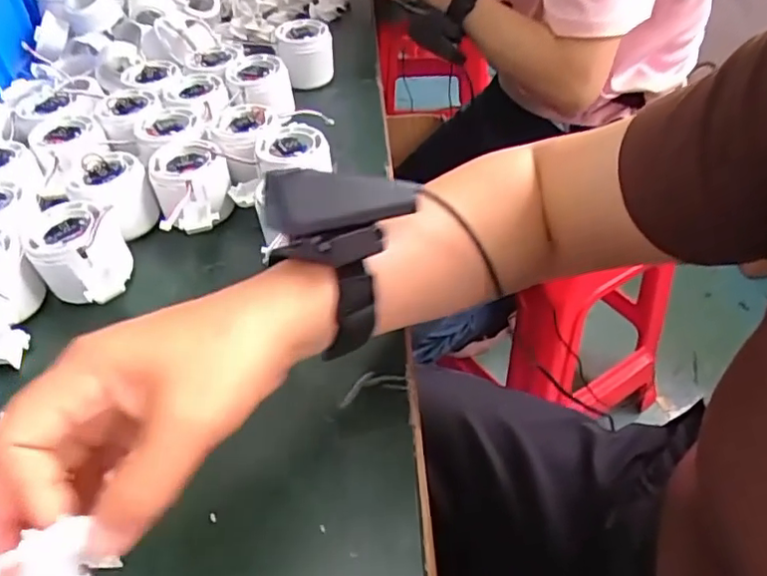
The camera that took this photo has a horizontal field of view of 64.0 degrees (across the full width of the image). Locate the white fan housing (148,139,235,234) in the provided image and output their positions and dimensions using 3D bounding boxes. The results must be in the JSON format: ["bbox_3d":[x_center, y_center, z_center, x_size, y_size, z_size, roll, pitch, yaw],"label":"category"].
[{"bbox_3d":[-0.148,-0.077,0.483,0.060,0.047,0.082,-15,46,-13],"label":"white fan housing"}]

